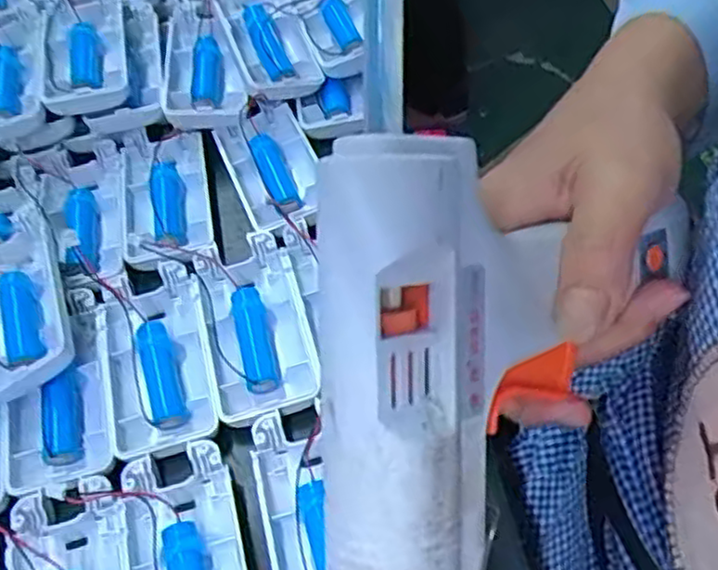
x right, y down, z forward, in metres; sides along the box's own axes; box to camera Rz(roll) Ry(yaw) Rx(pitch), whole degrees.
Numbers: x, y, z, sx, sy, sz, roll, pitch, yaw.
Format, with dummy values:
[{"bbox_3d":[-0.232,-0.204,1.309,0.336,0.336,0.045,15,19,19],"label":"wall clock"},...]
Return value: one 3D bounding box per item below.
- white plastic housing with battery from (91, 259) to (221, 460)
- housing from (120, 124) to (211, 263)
[{"bbox_3d":[-0.092,0.030,0.333,0.045,0.018,0.099,-17,57,-4],"label":"white plastic housing with battery"},{"bbox_3d":[-0.101,-0.049,0.380,0.044,0.015,0.086,-12,57,-1],"label":"housing"}]

